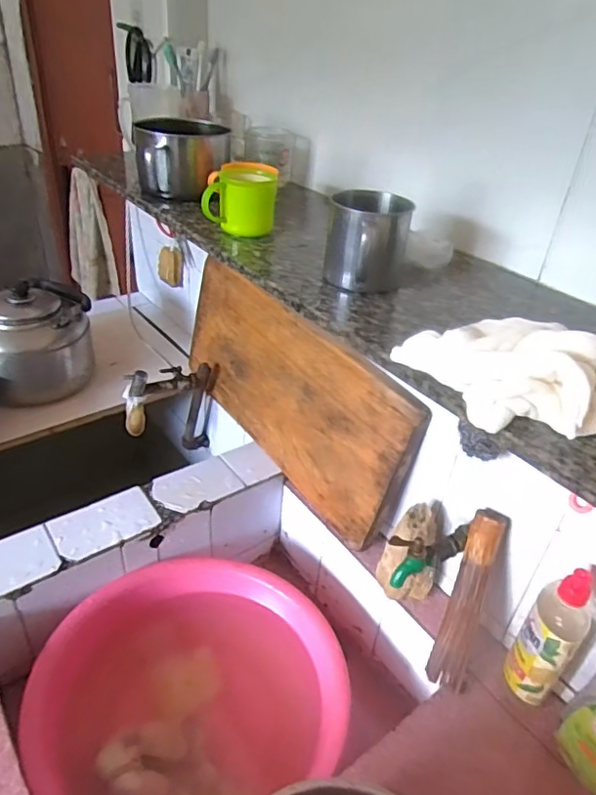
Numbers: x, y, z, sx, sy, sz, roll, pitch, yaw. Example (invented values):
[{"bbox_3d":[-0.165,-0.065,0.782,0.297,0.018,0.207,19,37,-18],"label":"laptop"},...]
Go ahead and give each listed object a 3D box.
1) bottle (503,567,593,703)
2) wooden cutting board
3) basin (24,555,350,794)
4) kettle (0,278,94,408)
[{"bbox_3d":[0.299,0.279,0.654,0.065,0.187,0.064,31,42,32],"label":"bottle"},{"bbox_3d":[-0.032,-0.017,0.971,0.033,0.282,0.560,-10,36,-39],"label":"wooden cutting board"},{"bbox_3d":[-0.160,0.423,0.801,0.388,0.166,0.353,3,35,-2],"label":"basin"},{"bbox_3d":[-0.523,-0.117,1.077,0.220,0.185,0.205,-15,39,-27],"label":"kettle"}]

